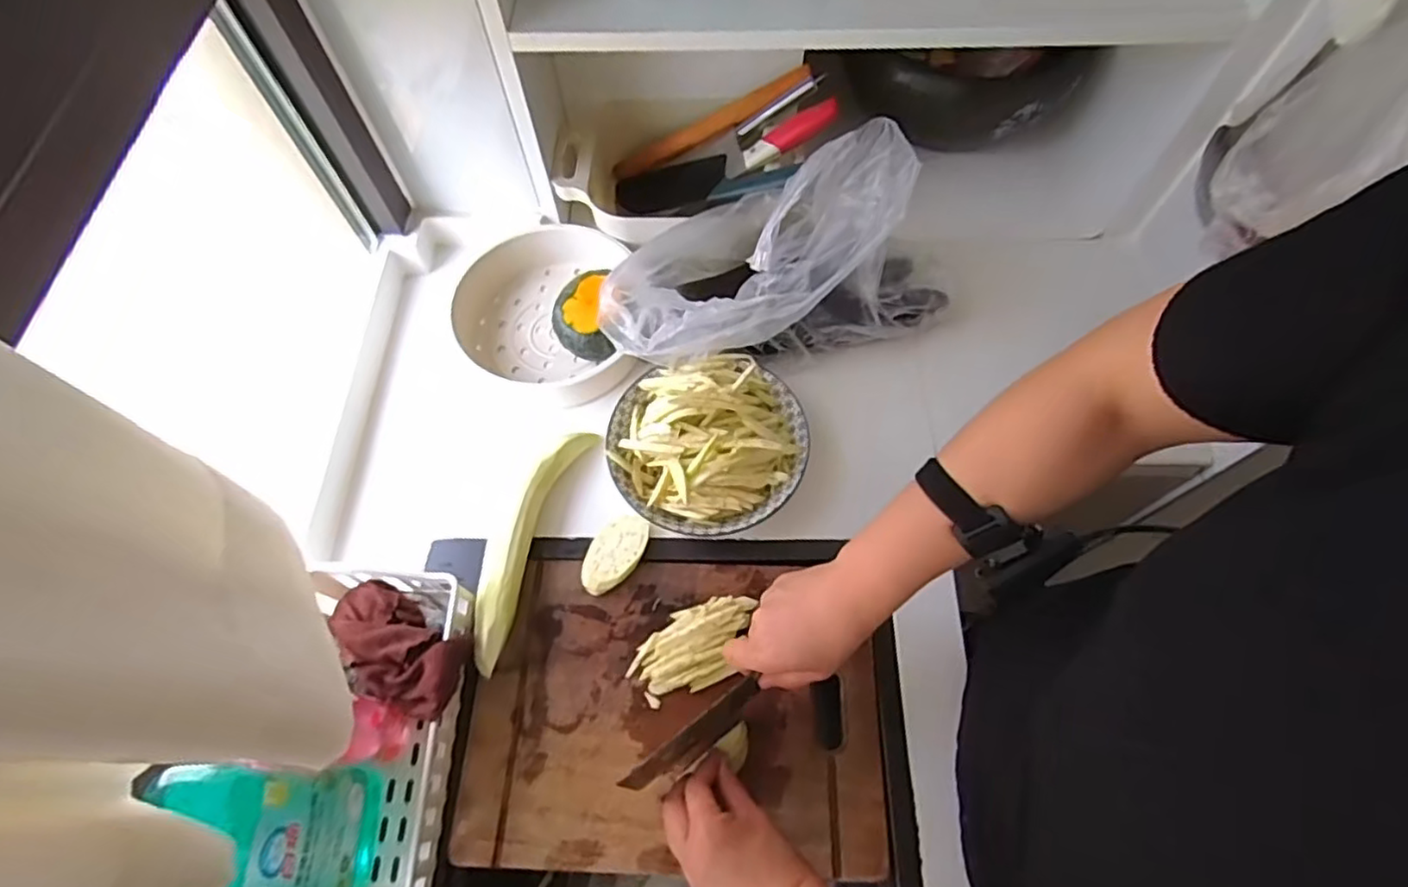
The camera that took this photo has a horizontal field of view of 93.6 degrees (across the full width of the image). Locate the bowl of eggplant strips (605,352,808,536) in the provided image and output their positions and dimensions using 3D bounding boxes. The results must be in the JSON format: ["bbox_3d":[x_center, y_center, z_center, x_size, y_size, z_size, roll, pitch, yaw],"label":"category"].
[{"bbox_3d":[0.004,-0.003,0.657,0.194,0.100,0.179,0,63,0],"label":"bowl of eggplant strips"}]

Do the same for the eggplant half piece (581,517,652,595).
[{"bbox_3d":[-0.089,0.108,0.651,0.051,0.014,0.085,29,67,14],"label":"eggplant half piece"}]

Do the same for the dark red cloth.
[{"bbox_3d":[-0.262,0.176,0.565,0.121,0.037,0.077,26,66,13],"label":"dark red cloth"}]

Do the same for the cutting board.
[{"bbox_3d":[-0.026,0.234,0.598,0.354,0.018,0.258,2,63,1],"label":"cutting board"}]

